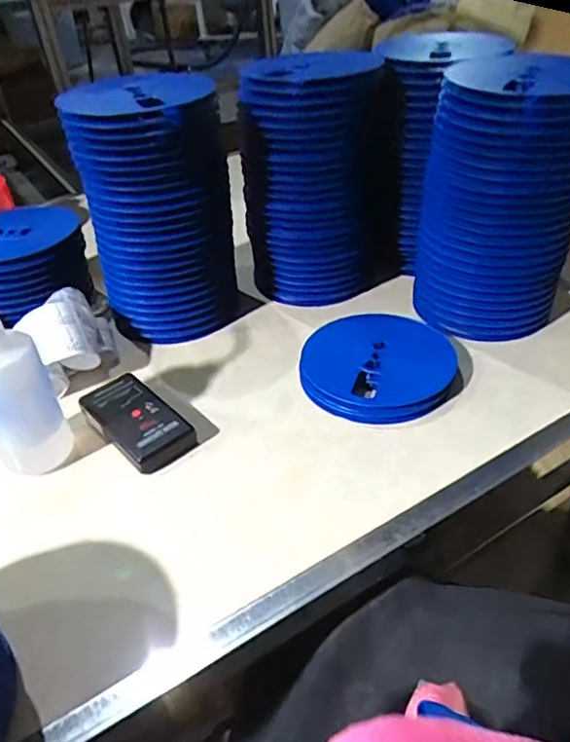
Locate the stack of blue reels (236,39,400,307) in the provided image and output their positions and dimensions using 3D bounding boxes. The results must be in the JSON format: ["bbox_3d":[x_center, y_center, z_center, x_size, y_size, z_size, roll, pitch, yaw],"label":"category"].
[{"bbox_3d":[0.046,-0.254,0.774,0.193,0.289,0.156,-23,42,-21],"label":"stack of blue reels"}]

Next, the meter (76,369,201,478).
[{"bbox_3d":[-0.158,0.050,0.605,0.067,0.030,0.141,-33,46,-30],"label":"meter"}]

